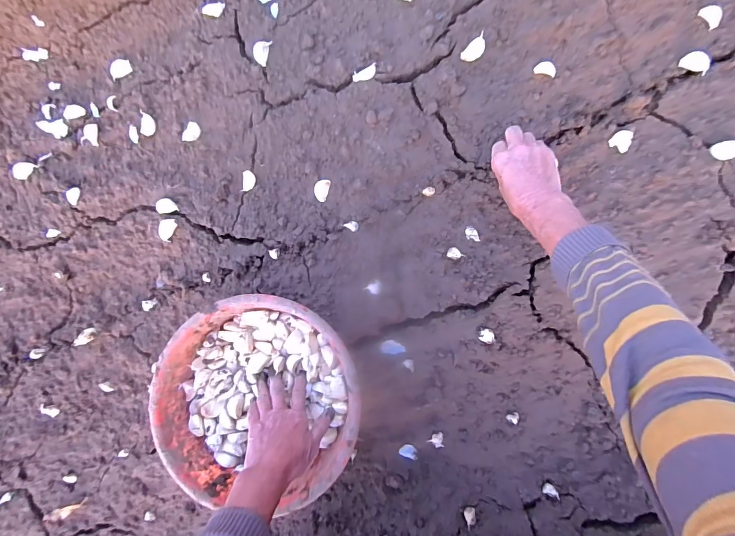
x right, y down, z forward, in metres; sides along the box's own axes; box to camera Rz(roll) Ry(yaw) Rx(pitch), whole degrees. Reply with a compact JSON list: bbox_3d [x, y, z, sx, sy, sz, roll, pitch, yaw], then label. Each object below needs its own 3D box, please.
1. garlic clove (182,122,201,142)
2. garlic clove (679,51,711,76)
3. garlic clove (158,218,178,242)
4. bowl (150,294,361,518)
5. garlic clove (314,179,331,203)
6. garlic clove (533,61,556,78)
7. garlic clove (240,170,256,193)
[{"bbox_3d":[-0.282,-0.218,0.604,0.021,0.015,0.035,21,92,9],"label":"garlic clove"},{"bbox_3d":[0.436,-0.274,0.494,0.034,0.011,0.020,26,93,9],"label":"garlic clove"},{"bbox_3d":[-0.324,-0.061,0.604,0.027,0.017,0.037,7,90,9],"label":"garlic clove"},{"bbox_3d":[-0.145,0.185,0.530,0.274,0.087,0.280,0,88,9],"label":"bowl"},{"bbox_3d":[-0.072,-0.122,0.580,0.021,0.010,0.034,20,92,9],"label":"garlic clove"},{"bbox_3d":[0.252,-0.282,0.526,0.030,0.010,0.015,14,91,9],"label":"garlic clove"},{"bbox_3d":[-0.189,-0.137,0.593,0.020,0.009,0.034,9,90,9],"label":"garlic clove"}]

